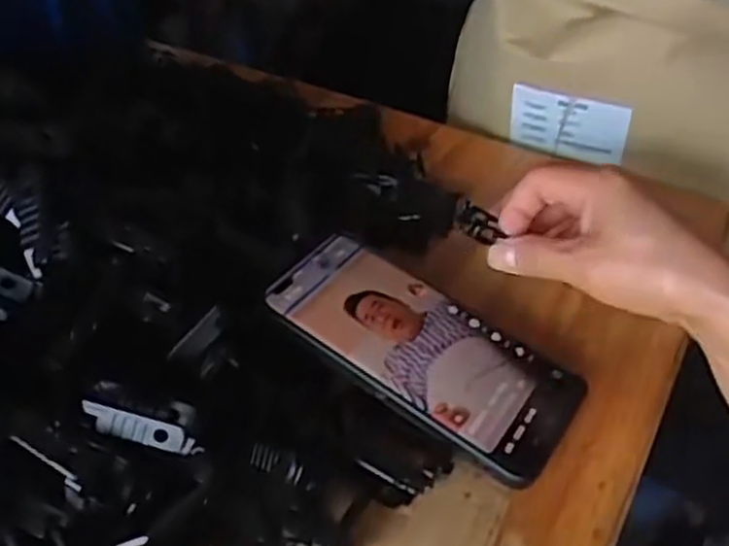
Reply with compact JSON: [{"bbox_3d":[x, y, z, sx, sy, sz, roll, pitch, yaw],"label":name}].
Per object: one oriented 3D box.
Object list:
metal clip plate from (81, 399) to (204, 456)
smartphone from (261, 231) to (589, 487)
[{"bbox_3d":[-0.086,0.060,0.299,0.047,0.011,0.006,21,39,-7],"label":"metal clip plate"},{"bbox_3d":[0.030,0.038,0.396,0.160,0.008,0.073,34,47,16],"label":"smartphone"}]

